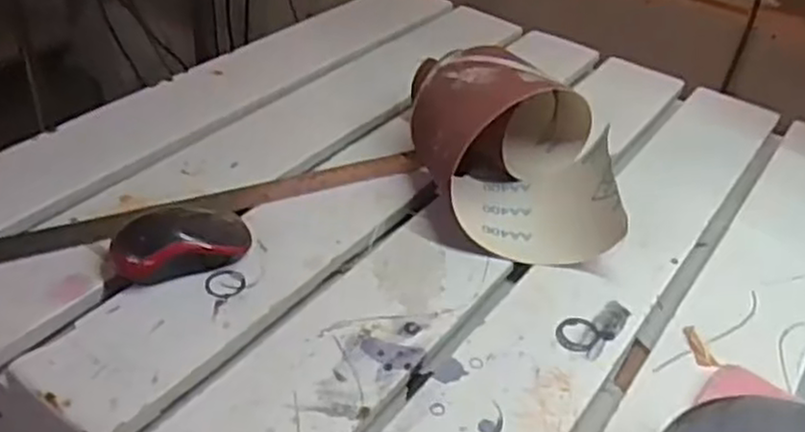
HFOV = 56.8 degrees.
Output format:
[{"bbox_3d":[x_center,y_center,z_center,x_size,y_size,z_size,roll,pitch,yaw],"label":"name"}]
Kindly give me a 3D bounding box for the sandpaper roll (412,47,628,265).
[{"bbox_3d":[0.087,-0.056,0.609,0.154,0.101,0.179,5,38,0],"label":"sandpaper roll"}]

